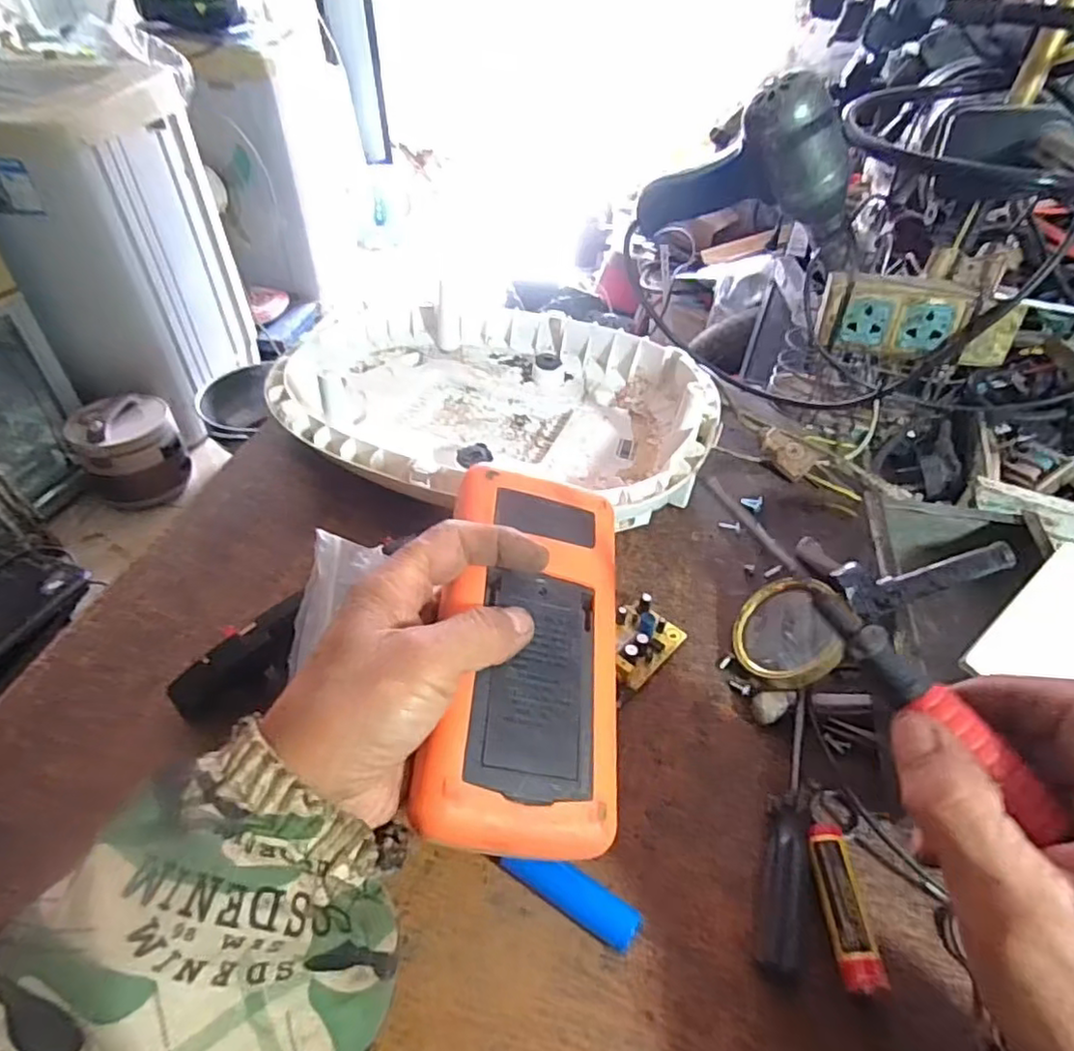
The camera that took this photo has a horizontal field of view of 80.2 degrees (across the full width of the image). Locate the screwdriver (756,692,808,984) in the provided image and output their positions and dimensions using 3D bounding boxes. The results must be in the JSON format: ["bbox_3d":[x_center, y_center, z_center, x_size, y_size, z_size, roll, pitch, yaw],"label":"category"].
[{"bbox_3d":[0.127,0.147,0.318,0.018,0.020,0.135,15,45,13],"label":"screwdriver"}]

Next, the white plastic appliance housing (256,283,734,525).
[{"bbox_3d":[-0.033,-0.093,0.524,0.339,0.067,0.260,24,48,21],"label":"white plastic appliance housing"}]

